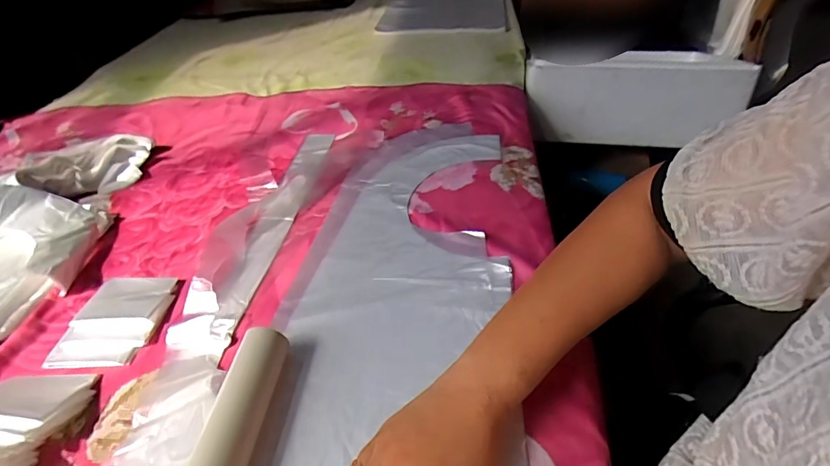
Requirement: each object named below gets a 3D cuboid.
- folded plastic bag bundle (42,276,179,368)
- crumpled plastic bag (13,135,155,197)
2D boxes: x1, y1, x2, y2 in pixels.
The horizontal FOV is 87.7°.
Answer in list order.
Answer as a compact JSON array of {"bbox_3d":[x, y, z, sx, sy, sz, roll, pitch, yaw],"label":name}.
[{"bbox_3d":[-0.303,0.084,0.435,0.090,0.017,0.105,1,44,8],"label":"folded plastic bag bundle"},{"bbox_3d":[-0.472,-0.104,0.635,0.152,0.050,0.113,-18,45,-12],"label":"crumpled plastic bag"}]

